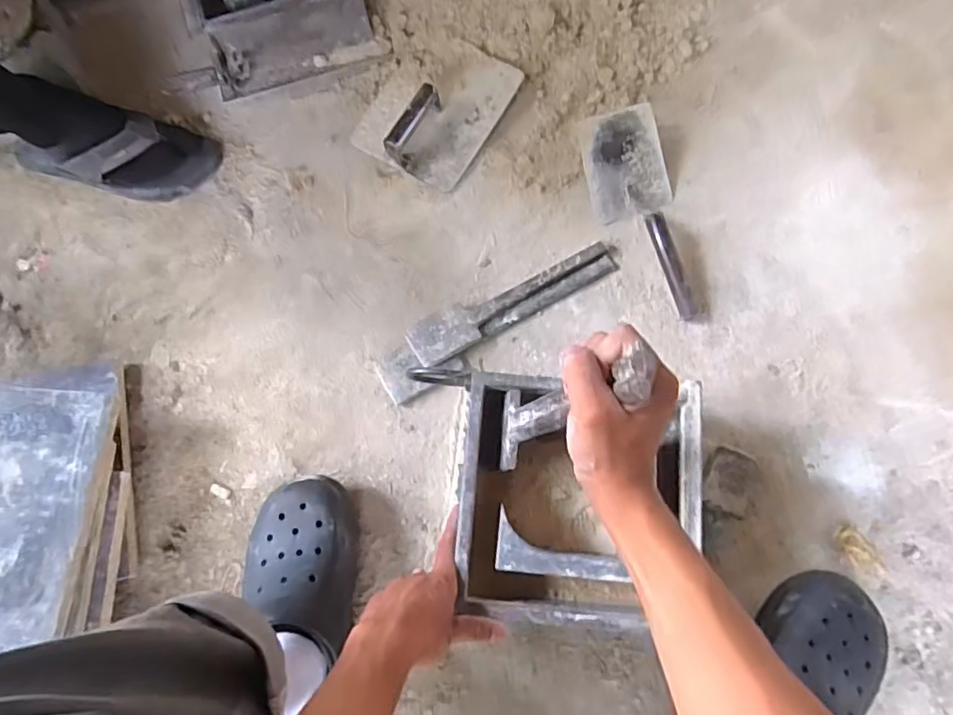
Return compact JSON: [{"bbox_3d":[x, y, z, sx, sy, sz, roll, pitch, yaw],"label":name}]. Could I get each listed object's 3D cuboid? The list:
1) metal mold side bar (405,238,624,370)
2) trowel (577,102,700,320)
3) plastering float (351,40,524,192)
[{"bbox_3d":[0.048,-0.071,0.760,0.276,0.026,0.052,-28,75,-6],"label":"metal mold side bar"},{"bbox_3d":[0.214,-0.182,0.774,0.109,0.055,0.278,-13,73,-3],"label":"trowel"},{"bbox_3d":[-0.058,-0.350,0.829,0.171,0.058,0.207,31,77,10],"label":"plastering float"}]

